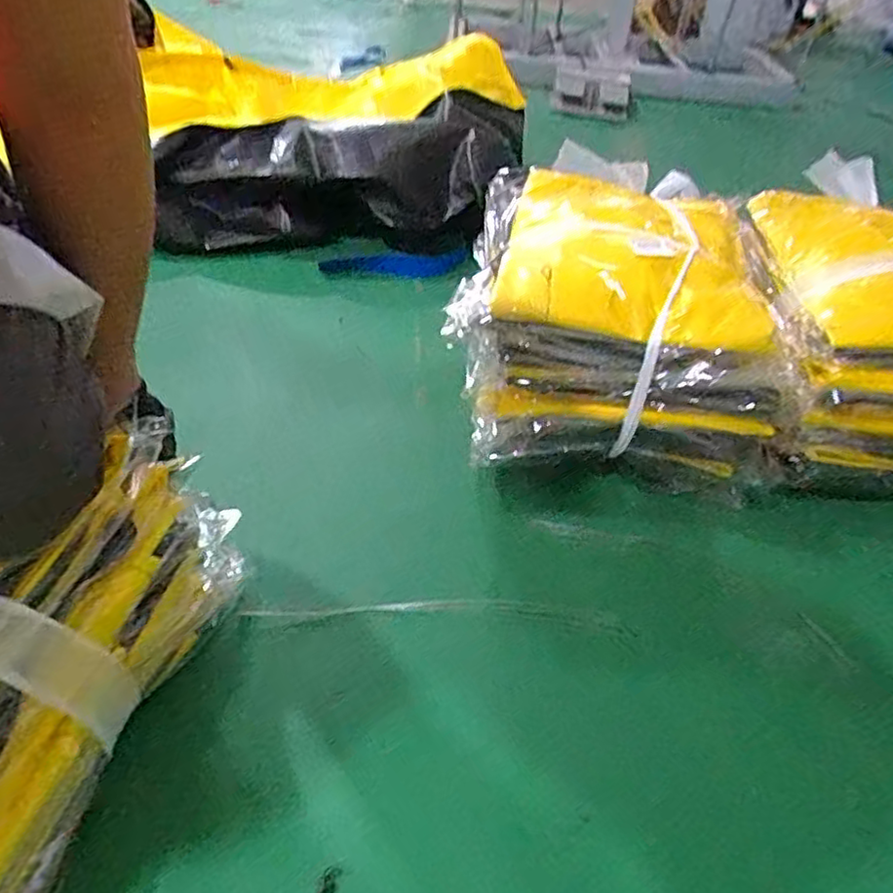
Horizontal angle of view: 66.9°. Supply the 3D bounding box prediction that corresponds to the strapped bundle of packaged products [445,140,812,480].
[{"bbox_3d":[0.164,-0.144,0.689,0.306,0.171,0.321,6,41,0],"label":"strapped bundle of packaged products"}]

